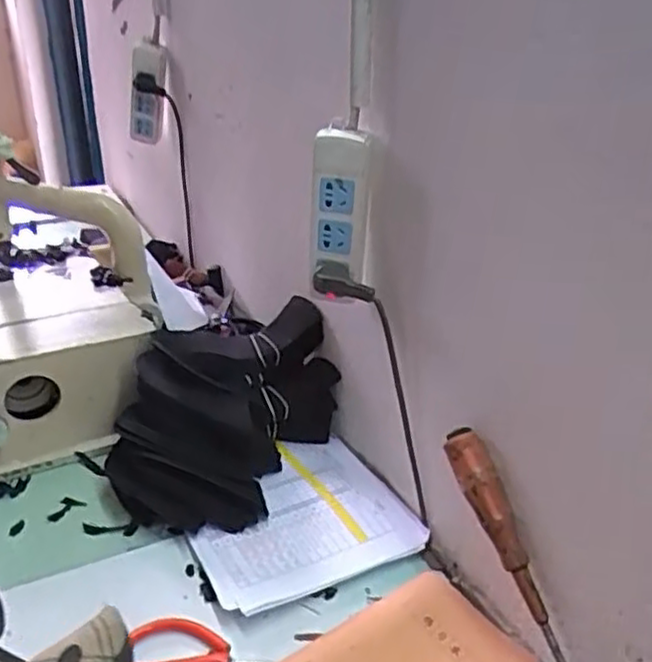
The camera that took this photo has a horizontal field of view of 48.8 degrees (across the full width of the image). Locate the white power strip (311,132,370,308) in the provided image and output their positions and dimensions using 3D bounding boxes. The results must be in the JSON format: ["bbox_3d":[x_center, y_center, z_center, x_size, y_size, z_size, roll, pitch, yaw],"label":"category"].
[{"bbox_3d":[0.012,-0.107,0.691,0.057,0.161,0.034,8,27,8],"label":"white power strip"}]

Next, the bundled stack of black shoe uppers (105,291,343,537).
[{"bbox_3d":[-0.114,0.087,0.823,0.189,0.132,0.266,14,31,21],"label":"bundled stack of black shoe uppers"}]

